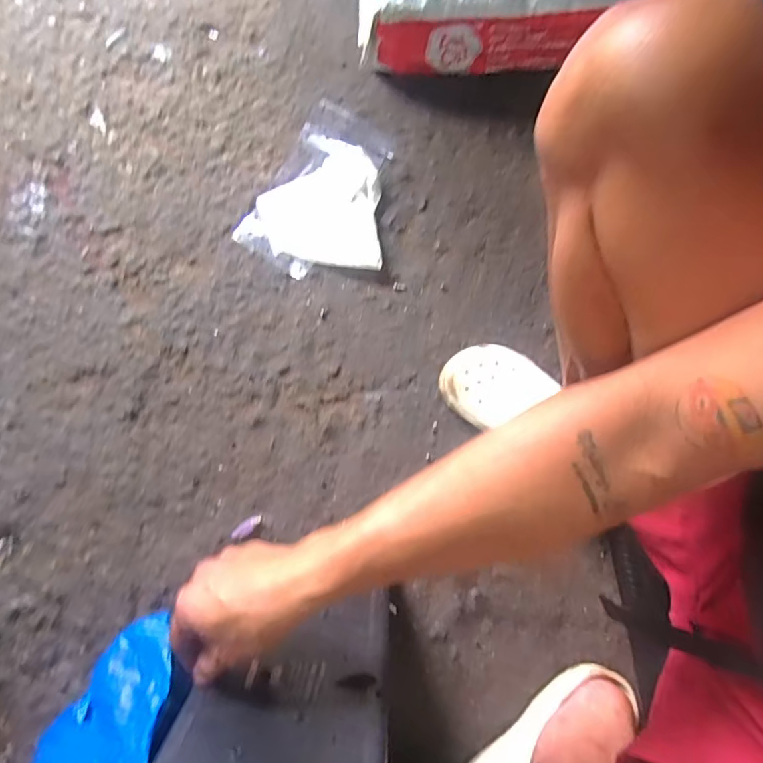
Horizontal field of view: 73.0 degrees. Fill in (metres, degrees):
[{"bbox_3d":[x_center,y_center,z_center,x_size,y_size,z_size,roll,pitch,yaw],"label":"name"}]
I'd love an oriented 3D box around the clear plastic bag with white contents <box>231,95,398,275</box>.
[{"bbox_3d":[-0.065,-0.266,0.742,0.195,0.034,0.244,29,77,7],"label":"clear plastic bag with white contents"}]

